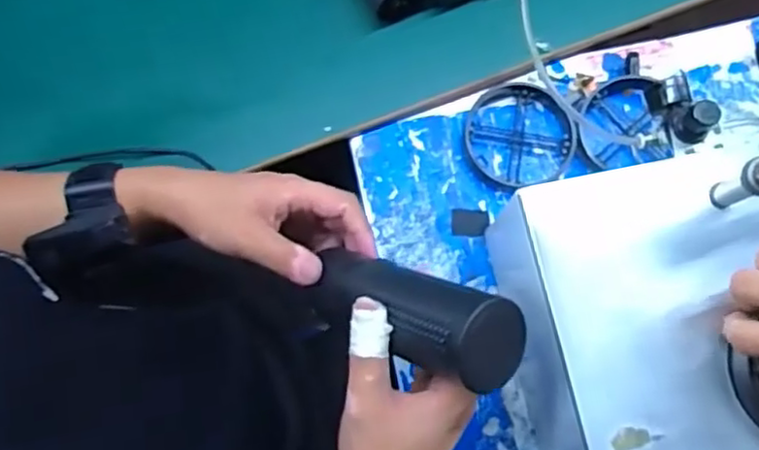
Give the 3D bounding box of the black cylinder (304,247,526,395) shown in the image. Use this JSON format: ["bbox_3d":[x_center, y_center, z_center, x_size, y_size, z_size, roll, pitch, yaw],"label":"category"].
[{"bbox_3d":[0.014,0.053,0.407,0.148,0.042,0.049,15,75,46],"label":"black cylinder"}]

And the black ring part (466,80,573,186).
[{"bbox_3d":[0.125,-0.082,0.593,0.098,0.012,0.094,-10,79,-2],"label":"black ring part"}]

